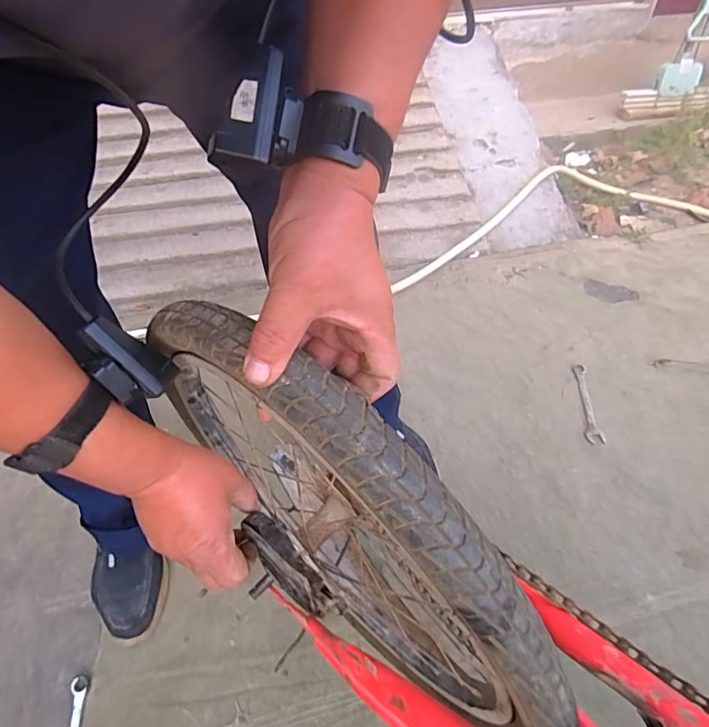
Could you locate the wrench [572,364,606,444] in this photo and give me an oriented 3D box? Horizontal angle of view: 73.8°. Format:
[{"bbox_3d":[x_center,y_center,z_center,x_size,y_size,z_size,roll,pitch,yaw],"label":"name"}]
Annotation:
[{"bbox_3d":[0.466,0.077,0.949,0.031,0.010,0.193,4,49,5],"label":"wrench"}]

